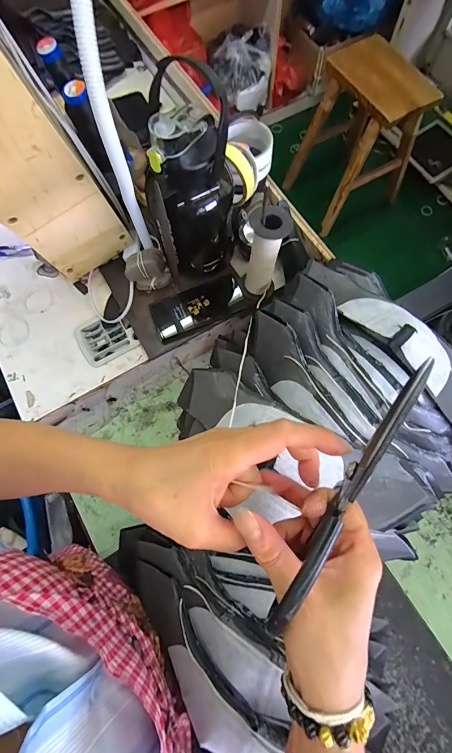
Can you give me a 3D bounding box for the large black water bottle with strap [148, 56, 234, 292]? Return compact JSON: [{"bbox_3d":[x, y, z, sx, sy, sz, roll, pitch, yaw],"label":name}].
[{"bbox_3d":[-0.049,-0.257,0.471,0.114,0.256,0.107,-2,72,1],"label":"large black water bottle with strap"}]

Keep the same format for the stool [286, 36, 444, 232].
[{"bbox_3d":[0.531,-0.955,1.356,0.444,0.450,0.376,-36,75,-9],"label":"stool"}]

